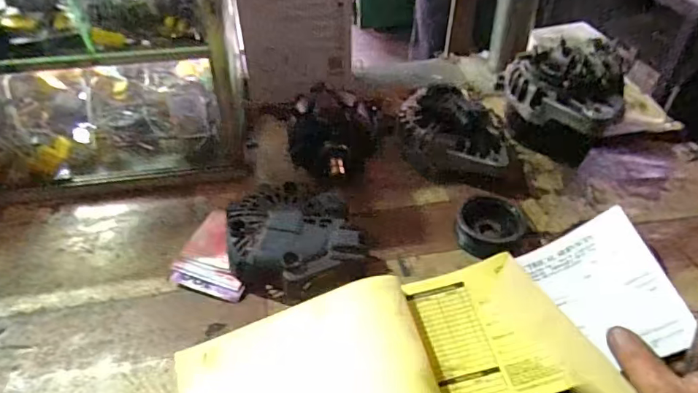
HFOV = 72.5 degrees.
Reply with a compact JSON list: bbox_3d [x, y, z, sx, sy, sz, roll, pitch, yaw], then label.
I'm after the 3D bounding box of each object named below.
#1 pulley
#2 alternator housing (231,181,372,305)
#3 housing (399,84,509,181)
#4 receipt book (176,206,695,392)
[{"bbox_3d":[0.134,0.026,0.456,0.059,0.029,0.056,0,43,0],"label":"pulley"},{"bbox_3d":[-0.049,0.039,0.428,0.110,0.045,0.116,0,43,0],"label":"alternator housing"},{"bbox_3d":[0.115,-0.079,0.537,0.124,0.065,0.125,10,44,11],"label":"housing"},{"bbox_3d":[0.051,0.116,0.350,0.376,0.054,0.121,-15,42,-7],"label":"receipt book"}]

